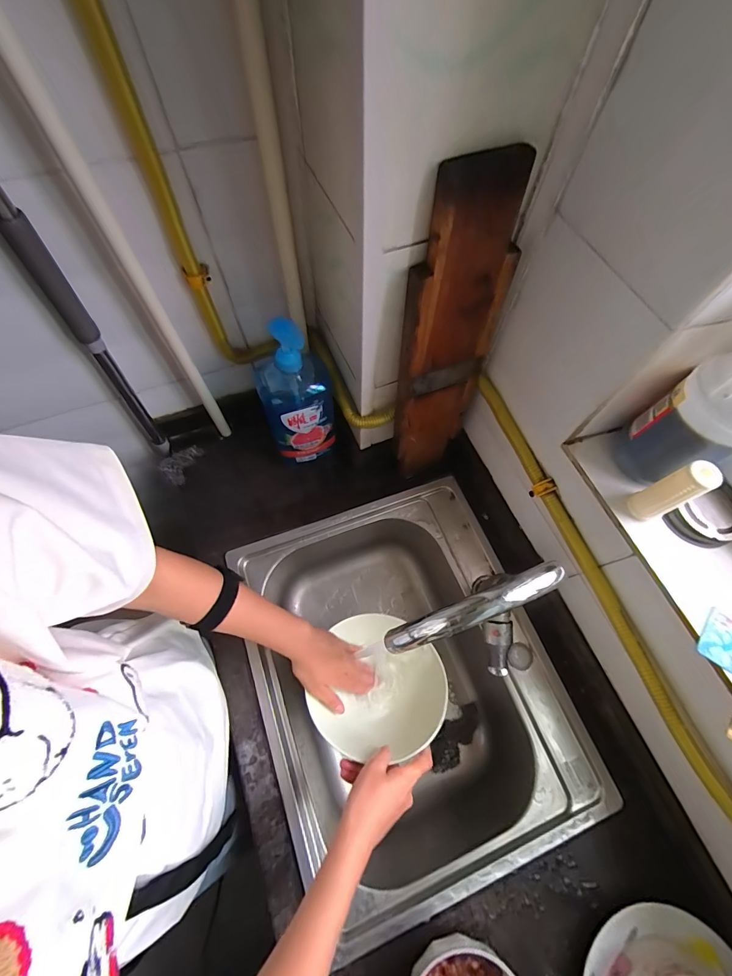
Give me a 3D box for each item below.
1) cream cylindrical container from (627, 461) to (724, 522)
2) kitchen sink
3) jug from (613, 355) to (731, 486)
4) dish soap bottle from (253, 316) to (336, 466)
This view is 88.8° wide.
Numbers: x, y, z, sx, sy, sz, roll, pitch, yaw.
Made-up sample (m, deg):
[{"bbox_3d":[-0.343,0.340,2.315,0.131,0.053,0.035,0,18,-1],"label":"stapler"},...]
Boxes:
[{"bbox_3d":[0.311,0.007,0.385,0.025,0.094,0.030,-17,68,-9],"label":"cream cylindrical container"},{"bbox_3d":[0.062,0.316,0.671,0.433,0.214,0.535,-19,68,-9],"label":"kitchen sink"},{"bbox_3d":[0.337,-0.079,0.351,0.075,0.226,0.080,-30,70,-13],"label":"jug"},{"bbox_3d":[-0.106,-0.143,0.587,0.104,0.274,0.086,-13,67,-7],"label":"dish soap bottle"}]

